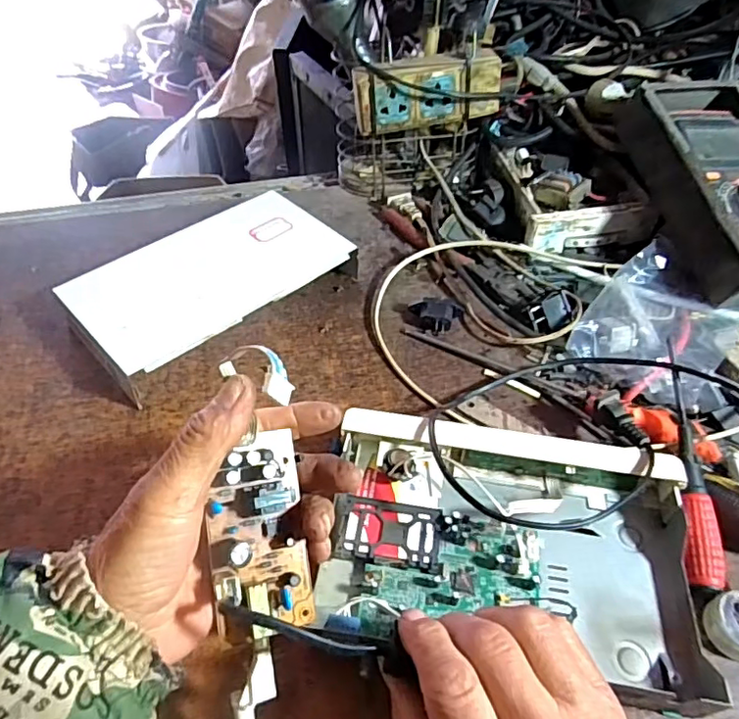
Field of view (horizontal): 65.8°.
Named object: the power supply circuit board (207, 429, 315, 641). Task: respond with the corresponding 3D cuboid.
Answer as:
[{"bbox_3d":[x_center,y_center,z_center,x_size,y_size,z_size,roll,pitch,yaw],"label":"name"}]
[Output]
[{"bbox_3d":[-0.054,0.088,0.289,0.052,0.022,0.100,-4,81,-29],"label":"power supply circuit board"}]

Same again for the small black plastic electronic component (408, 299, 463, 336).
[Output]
[{"bbox_3d":[0.059,-0.039,0.486,0.046,0.017,0.033,-6,54,-3],"label":"small black plastic electronic component"}]

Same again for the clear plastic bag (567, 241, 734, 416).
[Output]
[{"bbox_3d":[0.237,-0.024,0.456,0.112,0.025,0.134,33,61,22],"label":"clear plastic bag"}]

